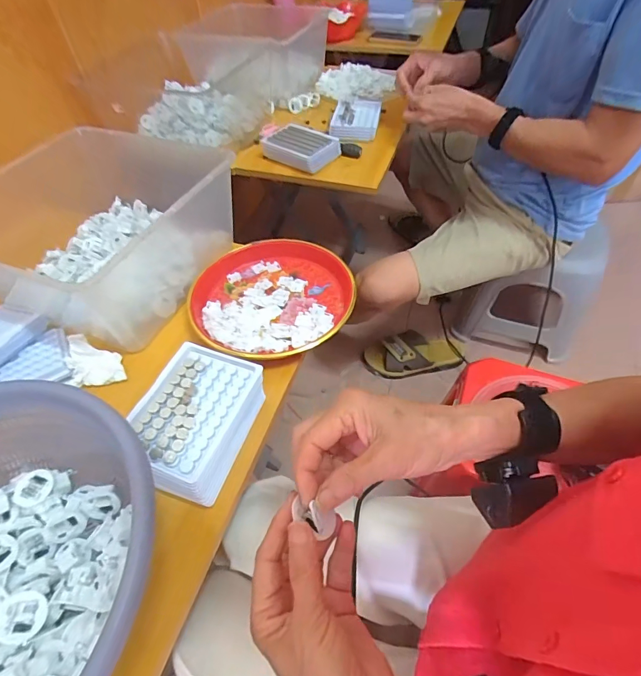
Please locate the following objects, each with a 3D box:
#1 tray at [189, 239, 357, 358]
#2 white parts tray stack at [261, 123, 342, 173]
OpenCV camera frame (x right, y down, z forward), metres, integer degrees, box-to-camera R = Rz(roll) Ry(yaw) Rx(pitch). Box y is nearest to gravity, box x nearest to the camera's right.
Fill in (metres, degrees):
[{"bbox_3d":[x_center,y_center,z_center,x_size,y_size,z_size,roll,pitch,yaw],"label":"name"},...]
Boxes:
[{"bbox_3d":[-0.070,-0.058,0.546,0.208,0.028,0.213,-2,52,2],"label":"tray"},{"bbox_3d":[-0.036,-0.388,0.793,0.134,0.035,0.100,27,58,22],"label":"white parts tray stack"}]

